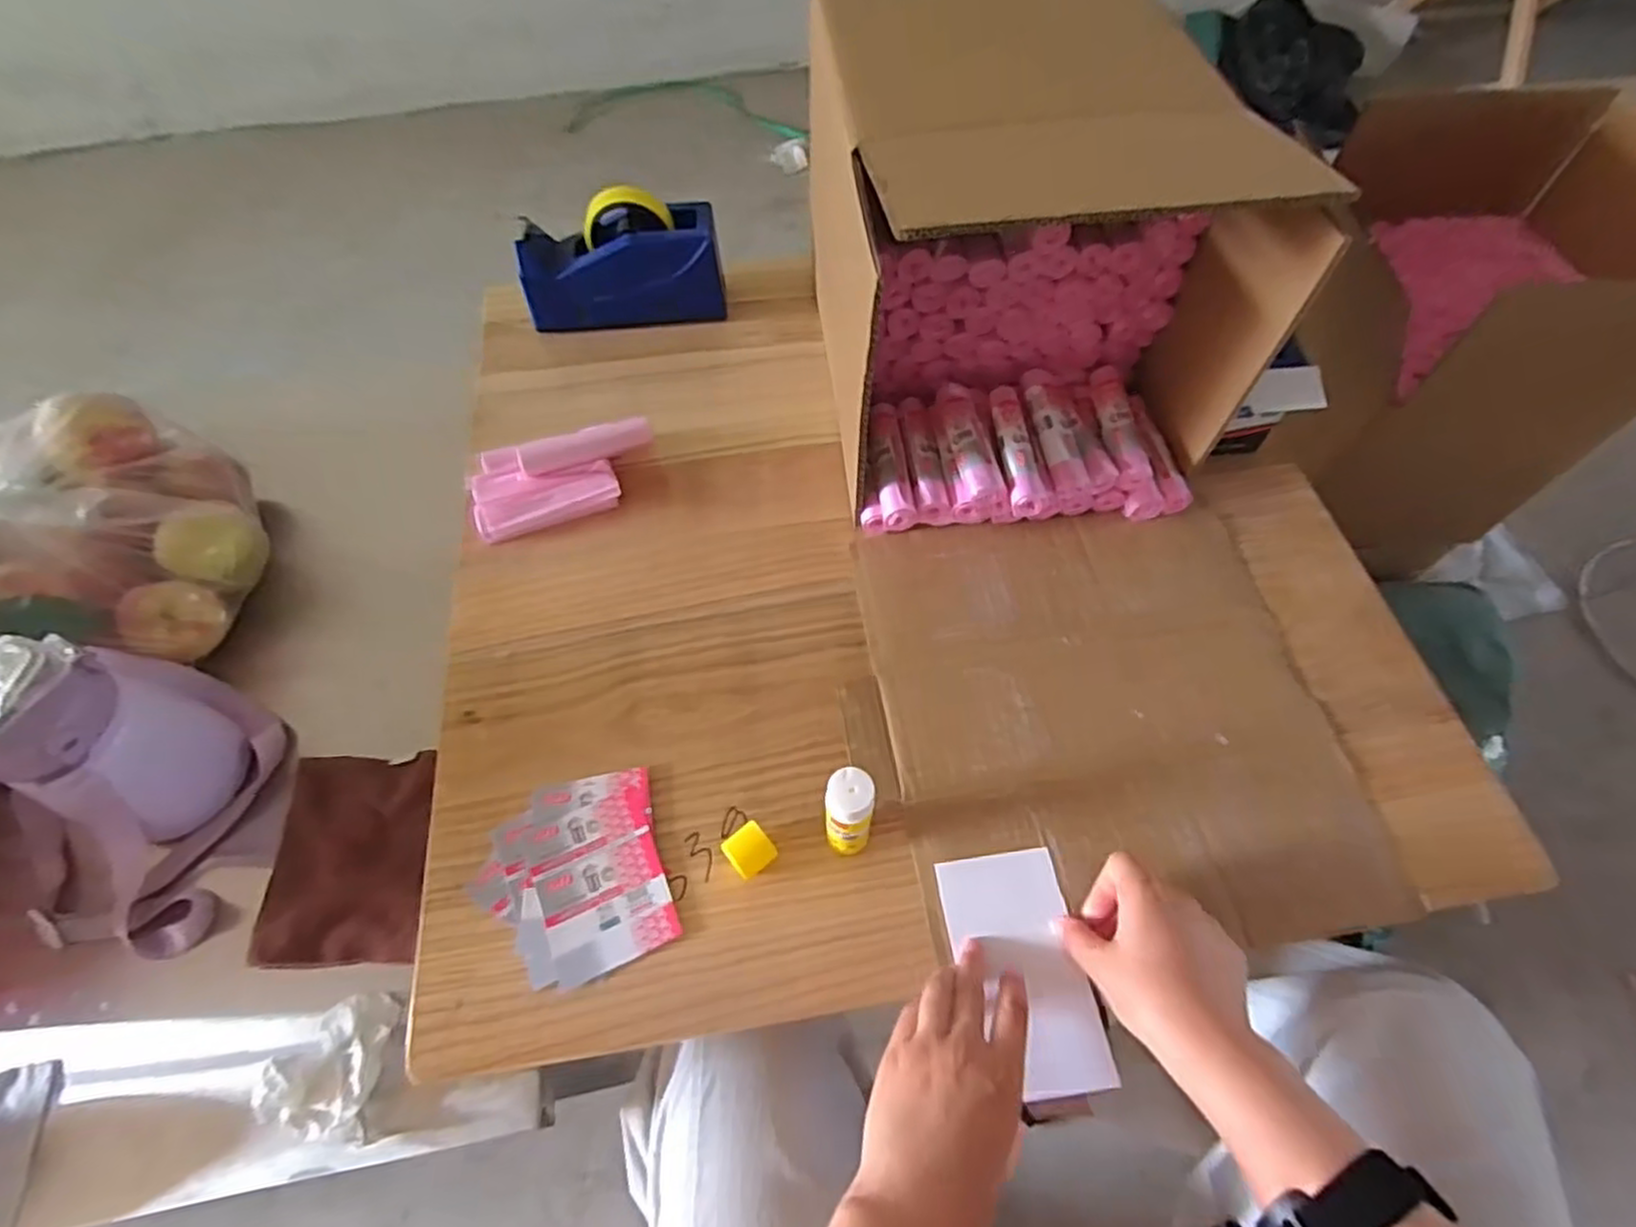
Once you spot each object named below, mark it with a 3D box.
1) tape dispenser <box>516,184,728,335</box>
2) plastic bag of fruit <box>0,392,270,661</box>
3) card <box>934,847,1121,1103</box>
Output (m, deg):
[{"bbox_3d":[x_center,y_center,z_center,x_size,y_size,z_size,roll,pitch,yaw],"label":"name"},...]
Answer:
[{"bbox_3d":[-0.199,-0.354,0.763,0.201,0.112,0.073,-6,60,-3],"label":"tape dispenser"},{"bbox_3d":[-0.651,-0.048,0.632,0.298,0.139,0.225,-34,65,-18],"label":"plastic bag of fruit"},{"bbox_3d":[0.130,0.227,0.481,0.079,0.009,0.142,-10,53,0],"label":"card"}]

